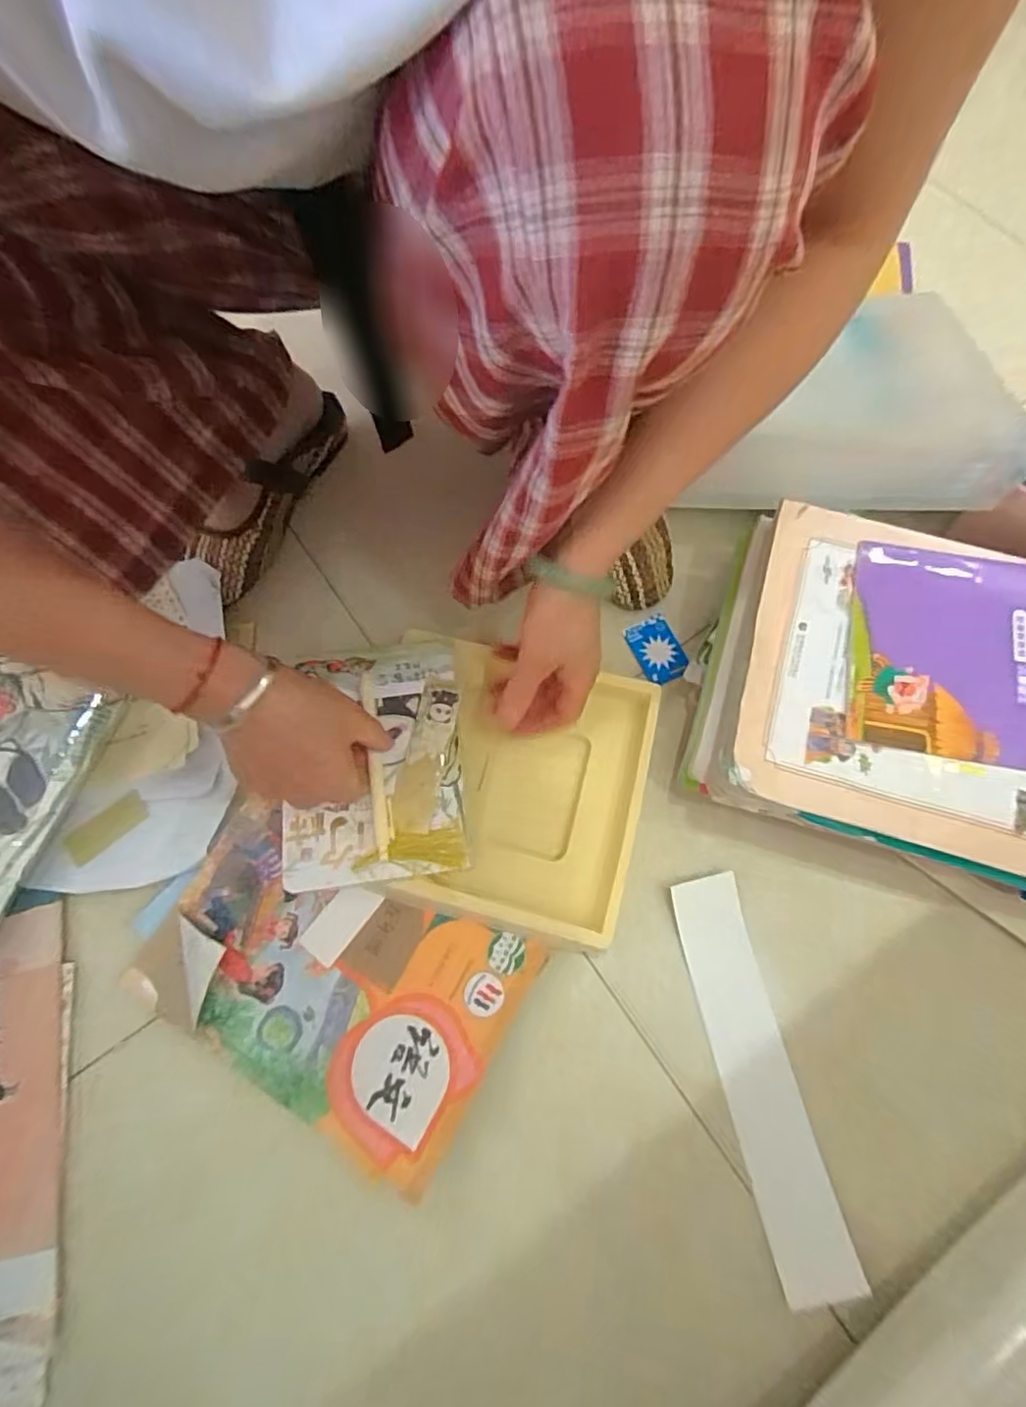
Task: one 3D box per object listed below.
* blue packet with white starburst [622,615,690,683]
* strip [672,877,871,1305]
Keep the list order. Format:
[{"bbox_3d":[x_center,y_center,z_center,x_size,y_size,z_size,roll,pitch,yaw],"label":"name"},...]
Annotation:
[{"bbox_3d":[0.123,-0.046,0.518,0.038,0.005,0.058,-22,71,-5],"label":"blue packet with white starburst"},{"bbox_3d":[0.167,0.249,0.413,0.050,0.016,0.251,-12,71,-2],"label":"strip"}]

